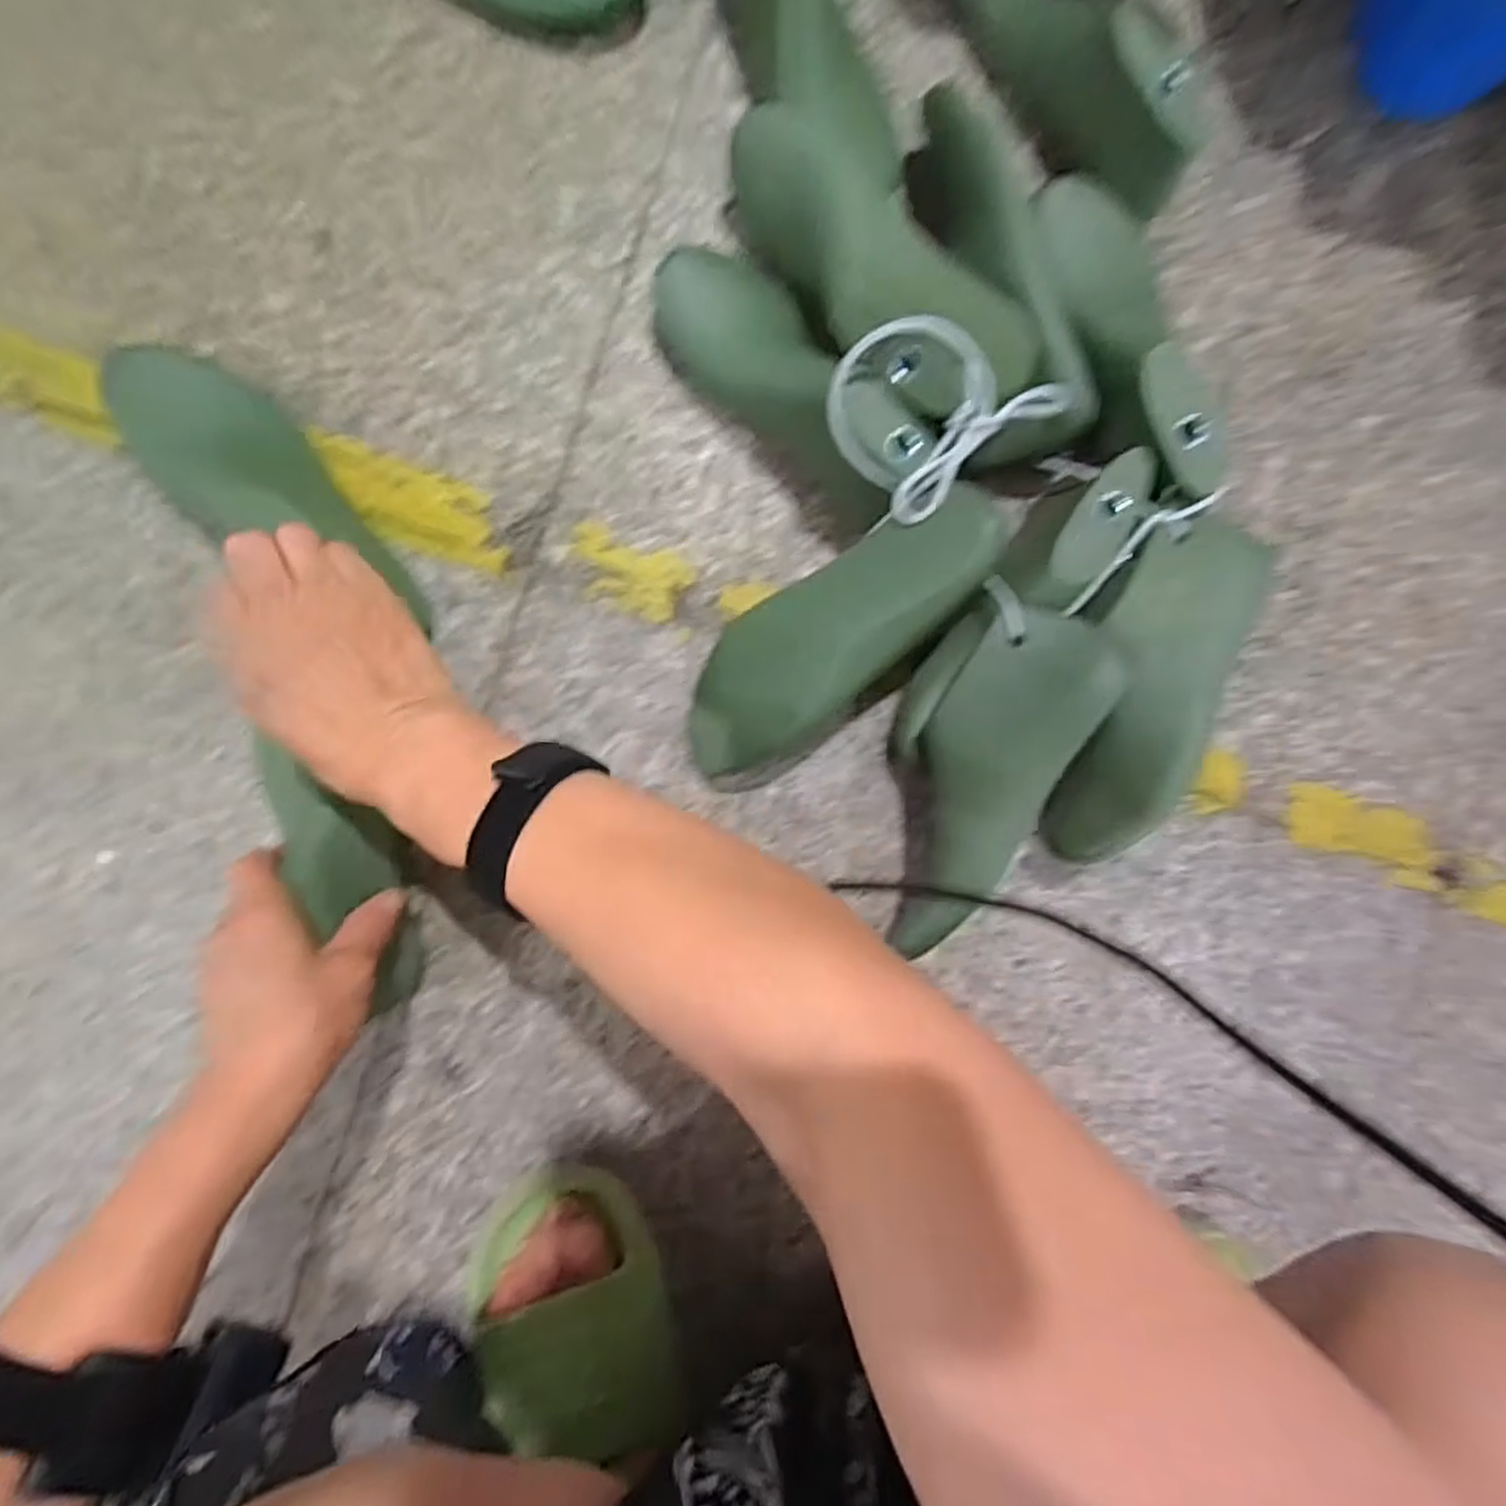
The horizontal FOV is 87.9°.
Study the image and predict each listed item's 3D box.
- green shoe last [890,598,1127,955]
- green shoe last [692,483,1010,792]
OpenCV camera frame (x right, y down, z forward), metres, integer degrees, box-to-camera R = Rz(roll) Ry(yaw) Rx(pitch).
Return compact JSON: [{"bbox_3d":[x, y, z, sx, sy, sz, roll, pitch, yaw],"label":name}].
[{"bbox_3d":[0.119,0.018,0.429,0.084,0.096,0.177,17,90,-5],"label":"green shoe last"},{"bbox_3d":[0.042,-0.060,0.418,0.203,0.064,0.078,-40,94,23],"label":"green shoe last"}]

